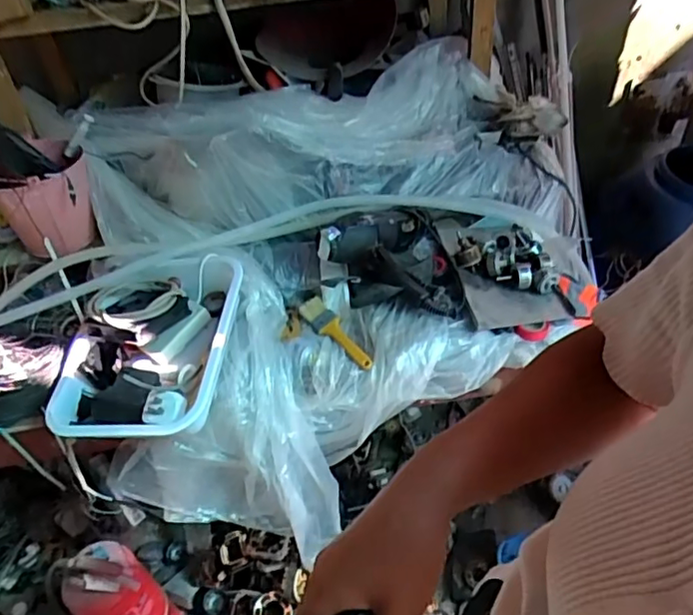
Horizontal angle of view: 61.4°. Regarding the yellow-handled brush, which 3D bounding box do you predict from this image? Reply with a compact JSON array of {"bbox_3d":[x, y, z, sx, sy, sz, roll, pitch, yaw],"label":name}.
[{"bbox_3d":[-0.013,0.041,0.977,0.039,0.022,0.182,-32,50,-25],"label":"yellow-handled brush"}]

